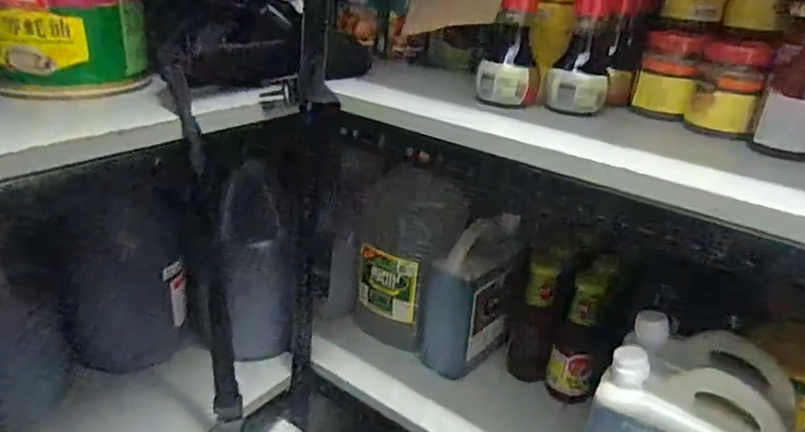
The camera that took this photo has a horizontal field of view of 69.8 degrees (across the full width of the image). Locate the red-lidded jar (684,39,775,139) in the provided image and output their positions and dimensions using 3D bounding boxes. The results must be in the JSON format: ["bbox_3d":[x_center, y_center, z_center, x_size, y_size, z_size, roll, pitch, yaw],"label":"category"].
[{"bbox_3d":[0.326,-0.129,0.580,0.058,0.090,0.057,14,27,20],"label":"red-lidded jar"}]

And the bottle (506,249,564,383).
[{"bbox_3d":[0.184,0.143,0.808,0.058,0.175,0.067,9,26,11],"label":"bottle"}]

